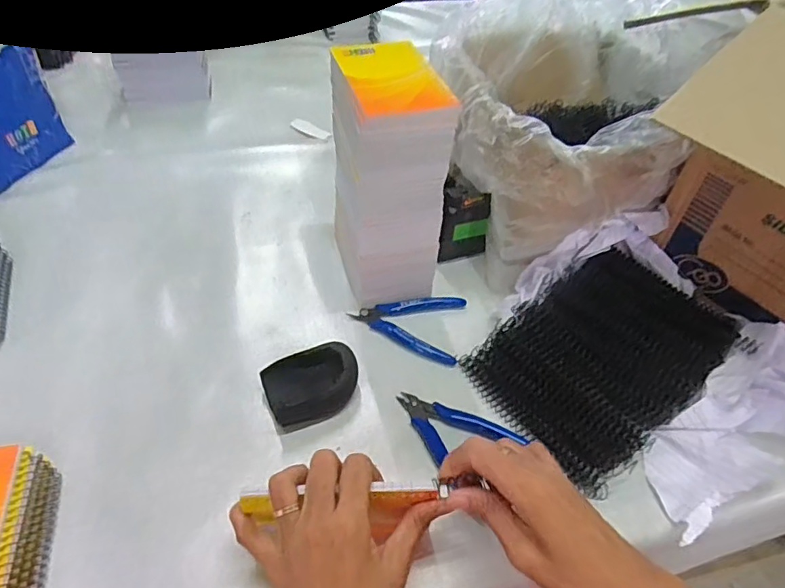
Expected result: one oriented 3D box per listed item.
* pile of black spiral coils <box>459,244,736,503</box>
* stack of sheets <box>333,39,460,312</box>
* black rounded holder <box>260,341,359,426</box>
[{"bbox_3d":[0.216,0.053,0.533,0.261,0.053,0.165,-30,58,-29],"label":"pile of black spiral coils"},{"bbox_3d":[-0.009,-0.111,0.540,0.086,0.232,0.132,-11,50,-16],"label":"stack of sheets"},{"bbox_3d":[-0.072,0.082,0.489,0.084,0.034,0.054,-13,51,-18],"label":"black rounded holder"}]

